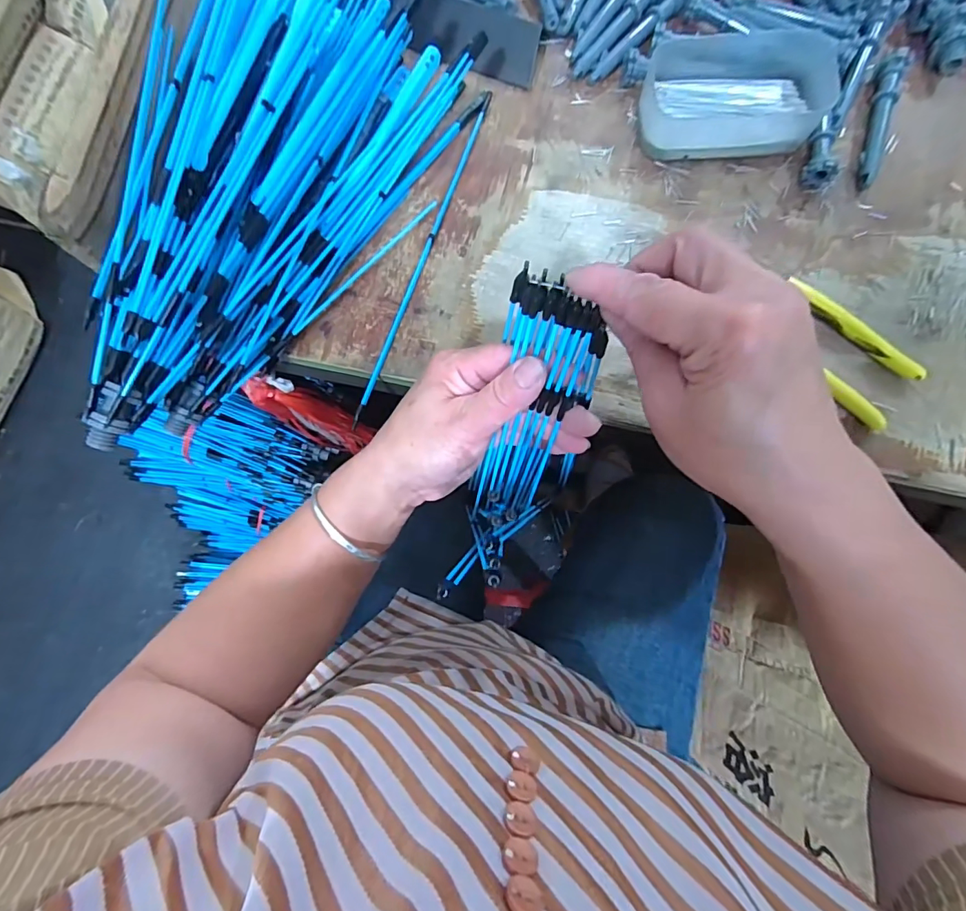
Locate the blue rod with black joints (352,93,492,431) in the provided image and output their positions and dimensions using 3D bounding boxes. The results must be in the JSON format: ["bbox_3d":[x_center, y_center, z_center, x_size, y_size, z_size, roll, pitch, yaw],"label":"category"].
[{"bbox_3d":[-0.043,-0.141,0.340,0.008,0.008,0.258,19,83,5],"label":"blue rod with black joints"}]

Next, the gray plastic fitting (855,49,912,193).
[{"bbox_3d":[0.275,-0.234,0.336,0.016,0.020,0.095,17,83,5],"label":"gray plastic fitting"}]

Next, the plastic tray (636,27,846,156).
[{"bbox_3d":[0.172,-0.251,0.334,0.119,0.034,0.073,-5,82,2],"label":"plastic tray"}]

